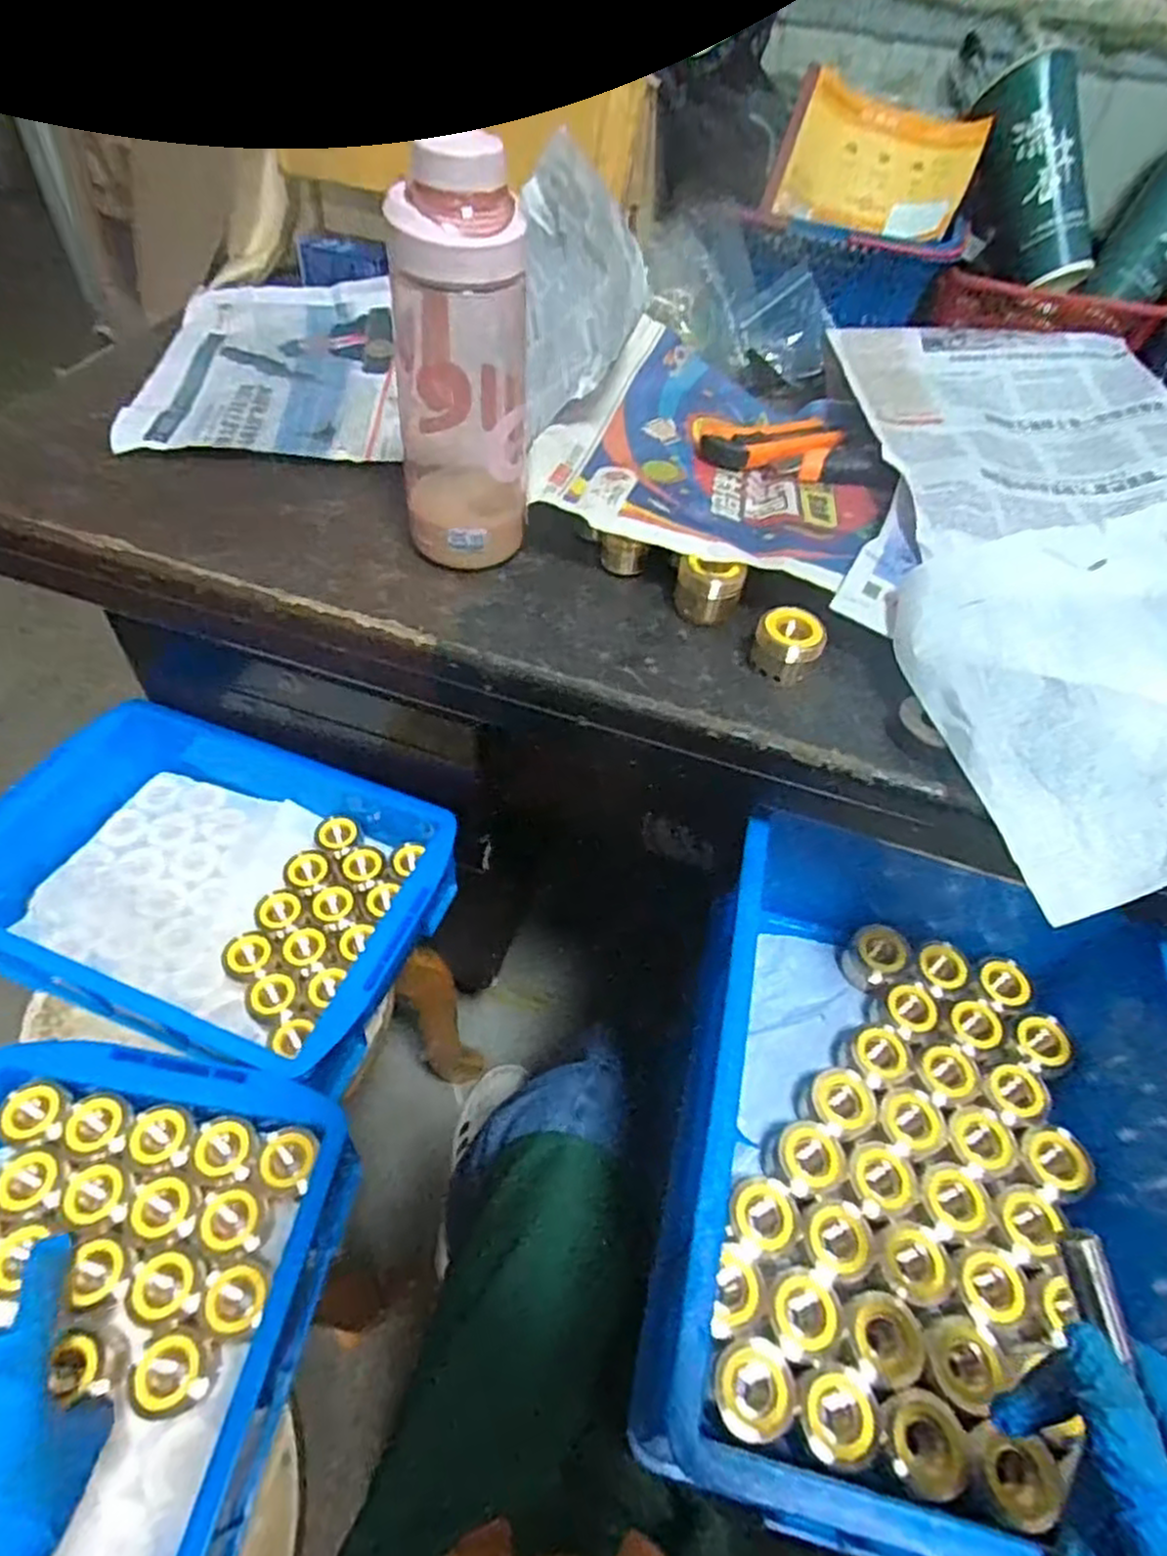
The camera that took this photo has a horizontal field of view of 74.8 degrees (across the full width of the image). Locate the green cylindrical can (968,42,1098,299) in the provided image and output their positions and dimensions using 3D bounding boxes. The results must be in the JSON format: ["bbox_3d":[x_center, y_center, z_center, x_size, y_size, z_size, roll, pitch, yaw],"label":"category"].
[{"bbox_3d":[0.391,-0.517,0.664,0.058,0.071,0.175,-19,98,-19],"label":"green cylindrical can"}]

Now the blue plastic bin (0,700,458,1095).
[{"bbox_3d":[-0.296,0.083,0.640,0.346,0.091,0.258,18,52,9],"label":"blue plastic bin"}]

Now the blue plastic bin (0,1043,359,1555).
[{"bbox_3d":[-0.295,0.345,0.432,0.235,0.112,0.338,9,51,2],"label":"blue plastic bin"}]

